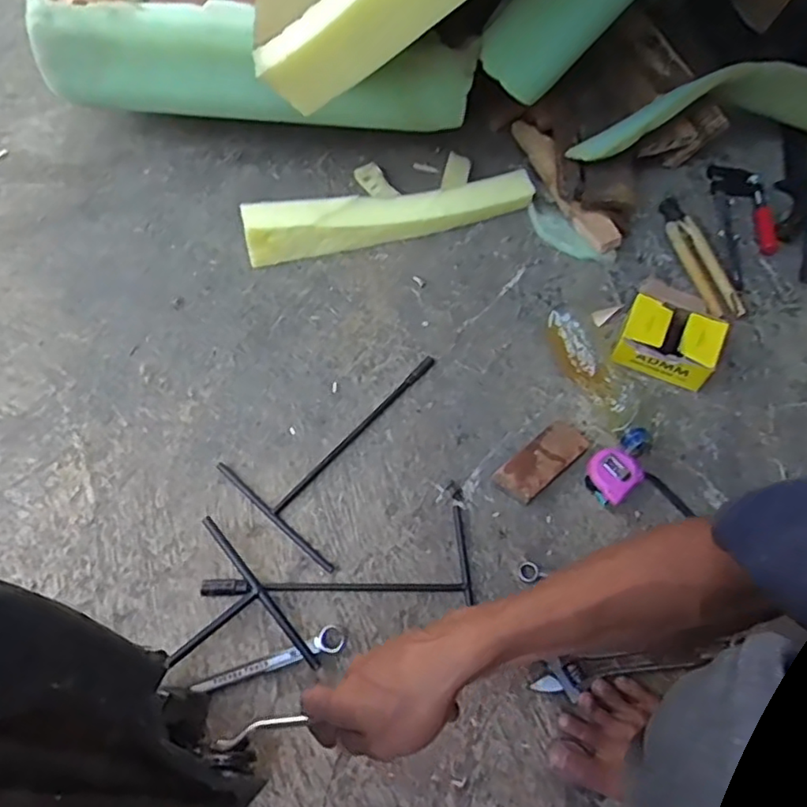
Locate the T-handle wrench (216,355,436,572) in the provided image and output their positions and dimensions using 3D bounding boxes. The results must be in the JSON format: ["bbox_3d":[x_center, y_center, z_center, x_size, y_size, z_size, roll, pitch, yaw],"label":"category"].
[{"bbox_3d":[-0.056,0.037,0.746,0.172,0.008,0.281,38,67,16],"label":"T-handle wrench"}]

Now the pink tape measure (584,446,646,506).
[{"bbox_3d":[0.242,0.083,0.725,0.058,0.035,0.057,-38,70,-21],"label":"pink tape measure"}]

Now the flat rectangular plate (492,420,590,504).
[{"bbox_3d":[0.165,0.067,0.735,0.113,0.027,0.050,-37,70,-20],"label":"flat rectangular plate"}]

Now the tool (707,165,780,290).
[{"bbox_3d":[0.526,-0.271,0.946,0.094,0.019,0.245,4,63,-1],"label":"tool"}]

